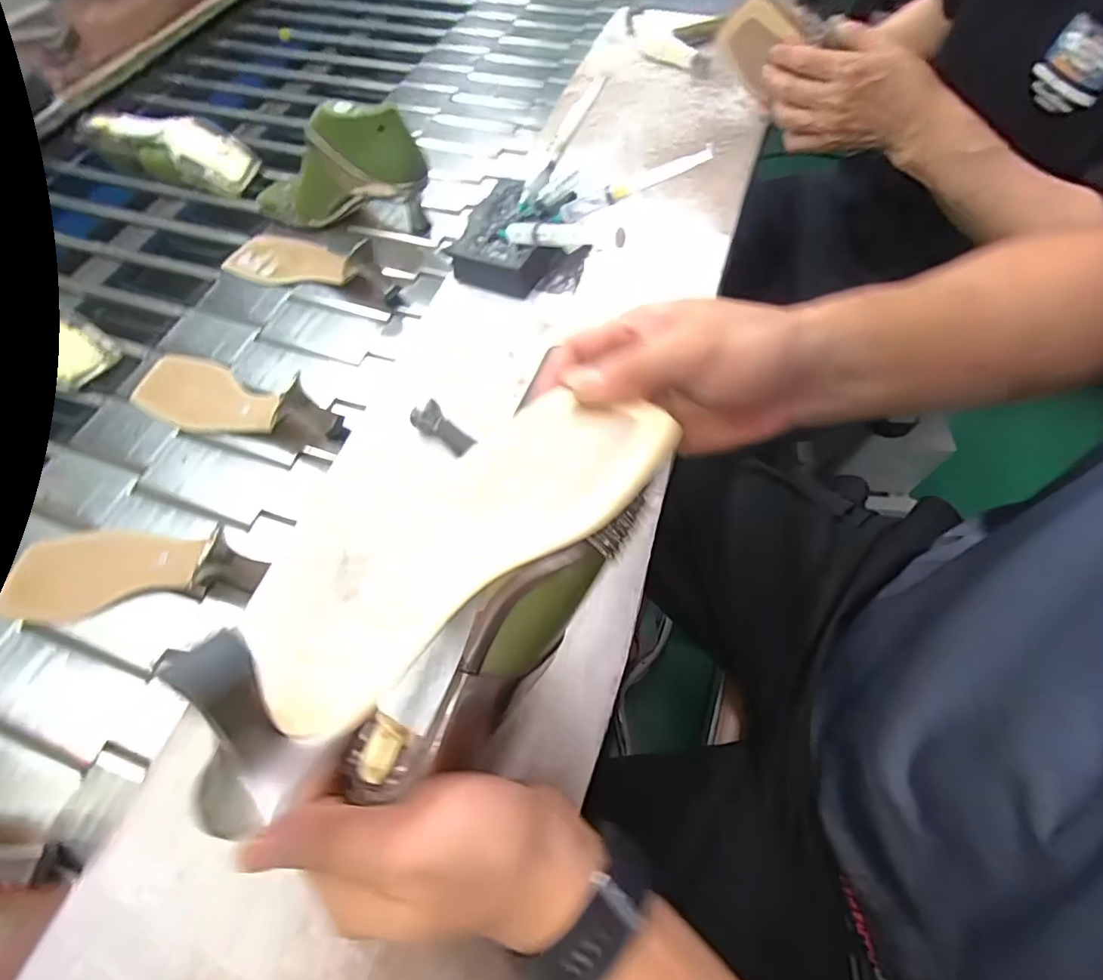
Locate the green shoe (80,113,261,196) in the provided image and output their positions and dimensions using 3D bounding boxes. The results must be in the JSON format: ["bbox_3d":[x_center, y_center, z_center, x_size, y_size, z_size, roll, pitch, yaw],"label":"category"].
[{"bbox_3d":[-0.495,-0.453,0.694,0.234,0.065,0.081,16,62,11],"label":"green shoe"}]

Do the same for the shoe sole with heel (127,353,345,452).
[{"bbox_3d":[-0.303,-0.093,0.489,0.227,0.058,0.078,15,62,10],"label":"shoe sole with heel"}]

